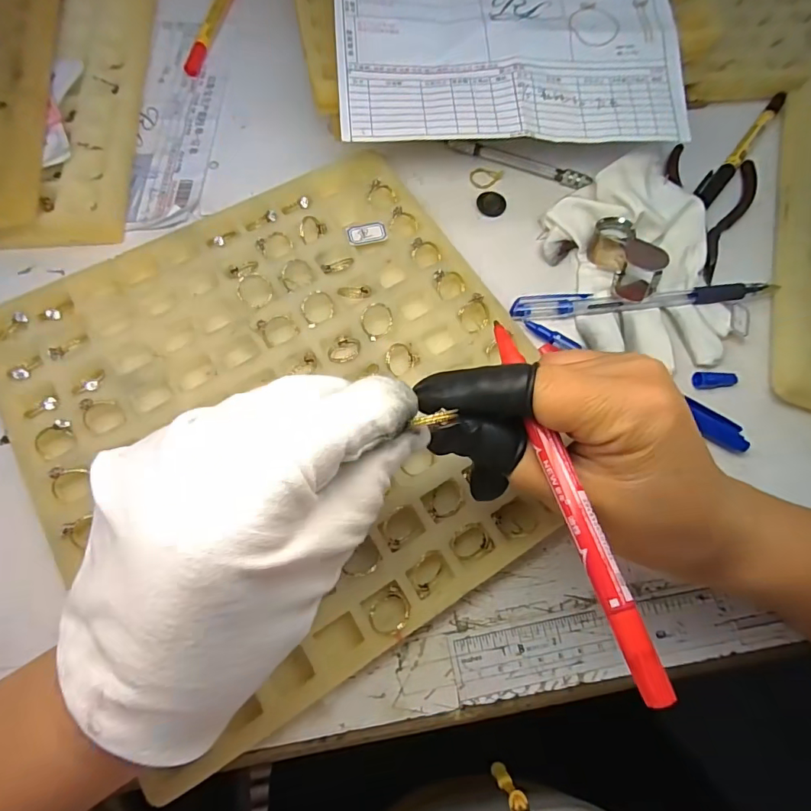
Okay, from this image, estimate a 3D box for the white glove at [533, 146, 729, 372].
[{"bbox_3d":[0.144,-0.088,0.285,0.096,0.023,0.136,-16,72,-7],"label":"white glove"}]

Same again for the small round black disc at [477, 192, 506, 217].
[{"bbox_3d":[0.058,-0.137,0.316,0.019,0.007,0.017,17,71,4],"label":"small round black disc"}]

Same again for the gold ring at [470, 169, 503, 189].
[{"bbox_3d":[0.056,-0.157,0.324,0.023,0.004,0.018,9,70,1],"label":"gold ring"}]

